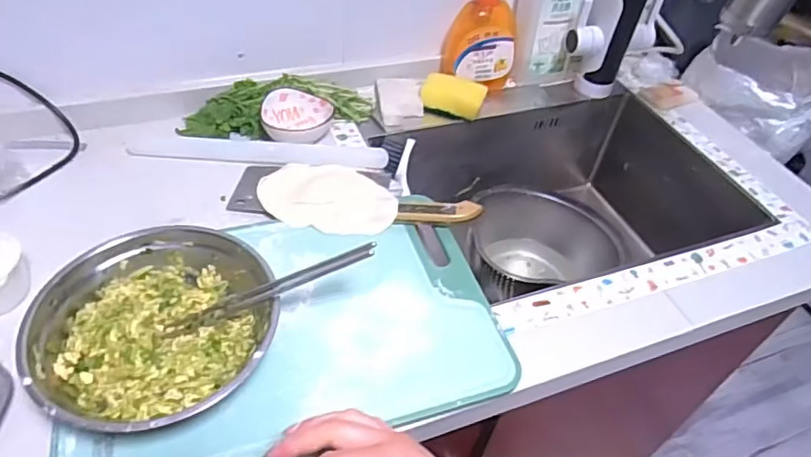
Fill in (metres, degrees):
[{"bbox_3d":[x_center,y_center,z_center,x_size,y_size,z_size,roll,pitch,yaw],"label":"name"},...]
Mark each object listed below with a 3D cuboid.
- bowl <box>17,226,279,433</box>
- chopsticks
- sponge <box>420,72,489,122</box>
[{"bbox_3d":[-0.214,0.087,0.482,0.192,0.065,0.186,3,47,-3],"label":"bowl"},{"bbox_3d":[-0.121,0.056,0.497,0.204,0.013,0.017,-23,49,7],"label":"chopsticks"},{"bbox_3d":[0.068,-0.186,0.794,0.088,0.047,0.045,12,47,5],"label":"sponge"}]

